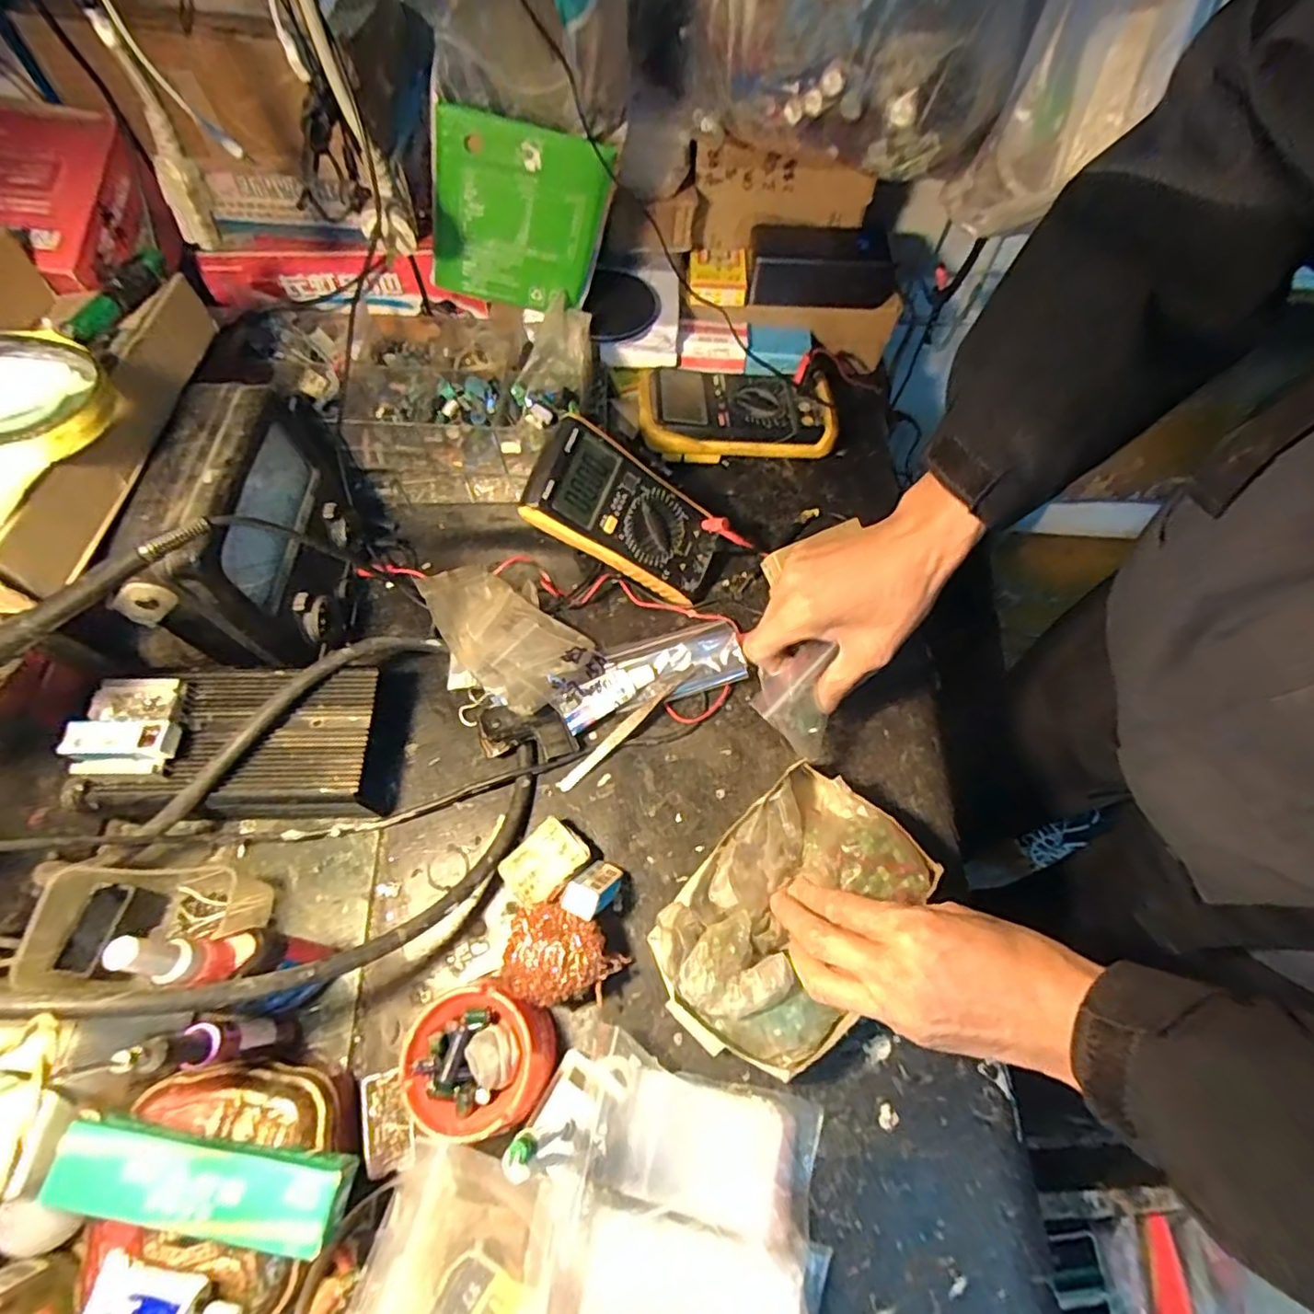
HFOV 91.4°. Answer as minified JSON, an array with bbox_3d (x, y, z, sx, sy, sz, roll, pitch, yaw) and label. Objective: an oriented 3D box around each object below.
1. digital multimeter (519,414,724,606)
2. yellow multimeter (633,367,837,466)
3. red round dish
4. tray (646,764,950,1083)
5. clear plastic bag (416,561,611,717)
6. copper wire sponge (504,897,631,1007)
[{"bbox_3d":[-0.015,-0.109,0.523,0.185,0.028,0.090,29,81,-31],"label":"digital multimeter"},{"bbox_3d":[0.076,-0.239,0.636,0.190,0.049,0.095,1,63,0],"label":"yellow multimeter"},{"bbox_3d":[-0.108,0.247,0.399,0.085,0.048,0.079,0,63,-1],"label":"red round dish"},{"bbox_3d":[0.087,0.166,0.420,0.121,0.044,0.184,40,69,18],"label":"tray"},{"bbox_3d":[-0.112,-0.019,0.509,0.095,0.075,0.142,-34,69,-17],"label":"clear plastic bag"},{"bbox_3d":[-0.067,0.195,0.419,0.081,0.055,0.060,30,67,14],"label":"copper wire sponge"}]

